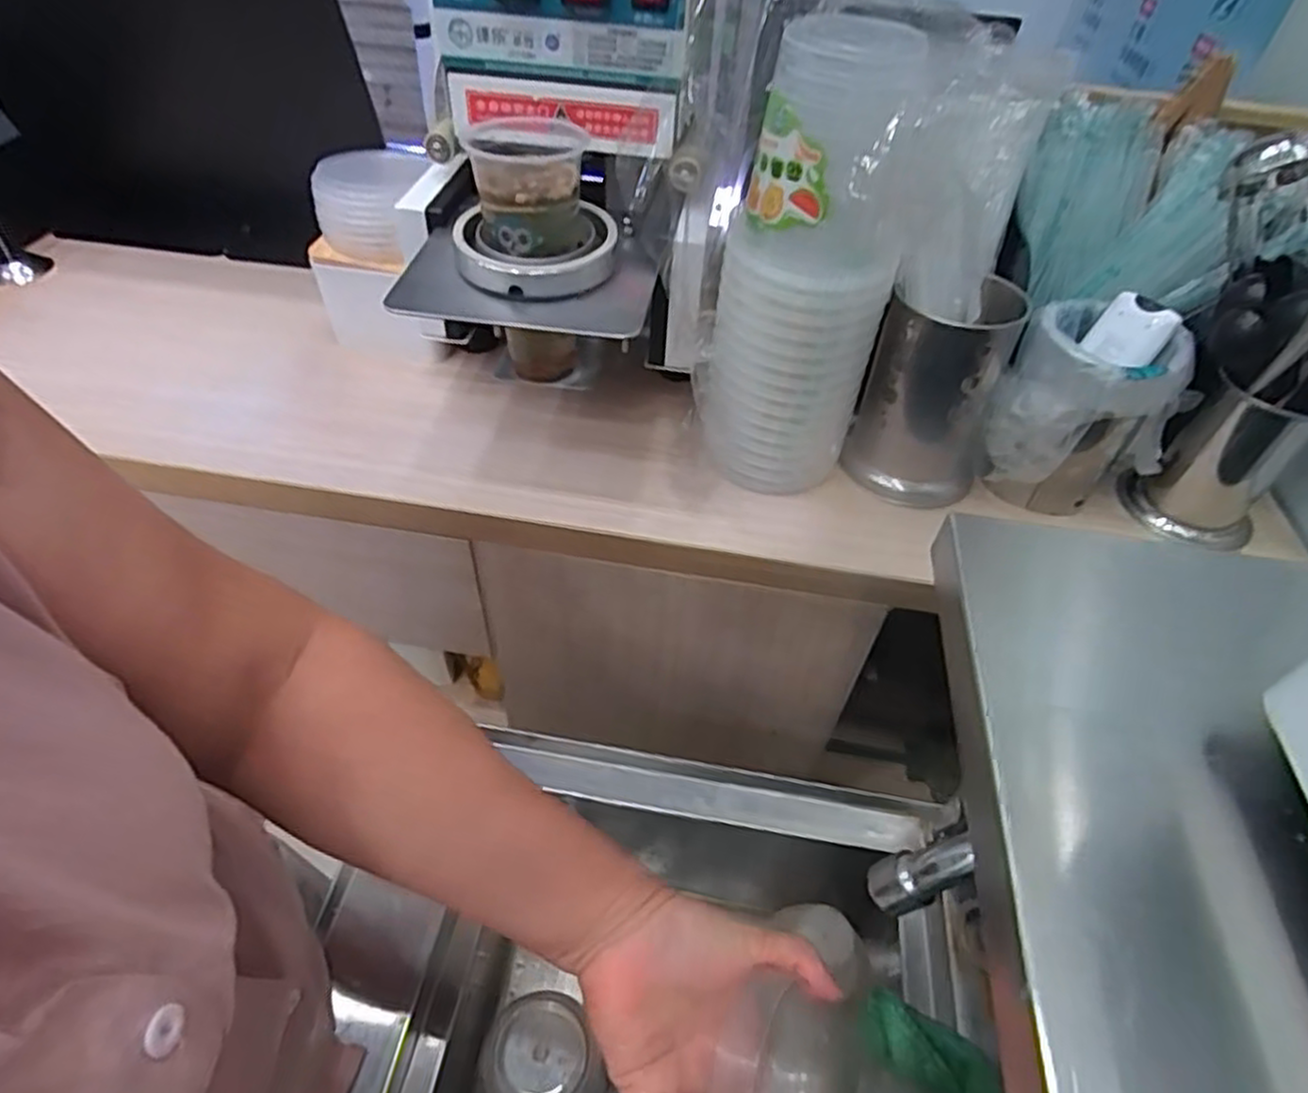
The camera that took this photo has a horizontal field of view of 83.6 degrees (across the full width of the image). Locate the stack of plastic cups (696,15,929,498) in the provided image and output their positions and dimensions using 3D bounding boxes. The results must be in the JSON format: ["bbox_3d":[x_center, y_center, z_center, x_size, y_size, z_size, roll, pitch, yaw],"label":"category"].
[{"bbox_3d":[0.116,-0.198,0.544,0.134,0.316,0.130,15,49,10],"label":"stack of plastic cups"}]

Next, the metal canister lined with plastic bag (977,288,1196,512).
[{"bbox_3d":[0.344,-0.115,0.577,0.124,0.111,0.127,31,53,22],"label":"metal canister lined with plastic bag"}]

